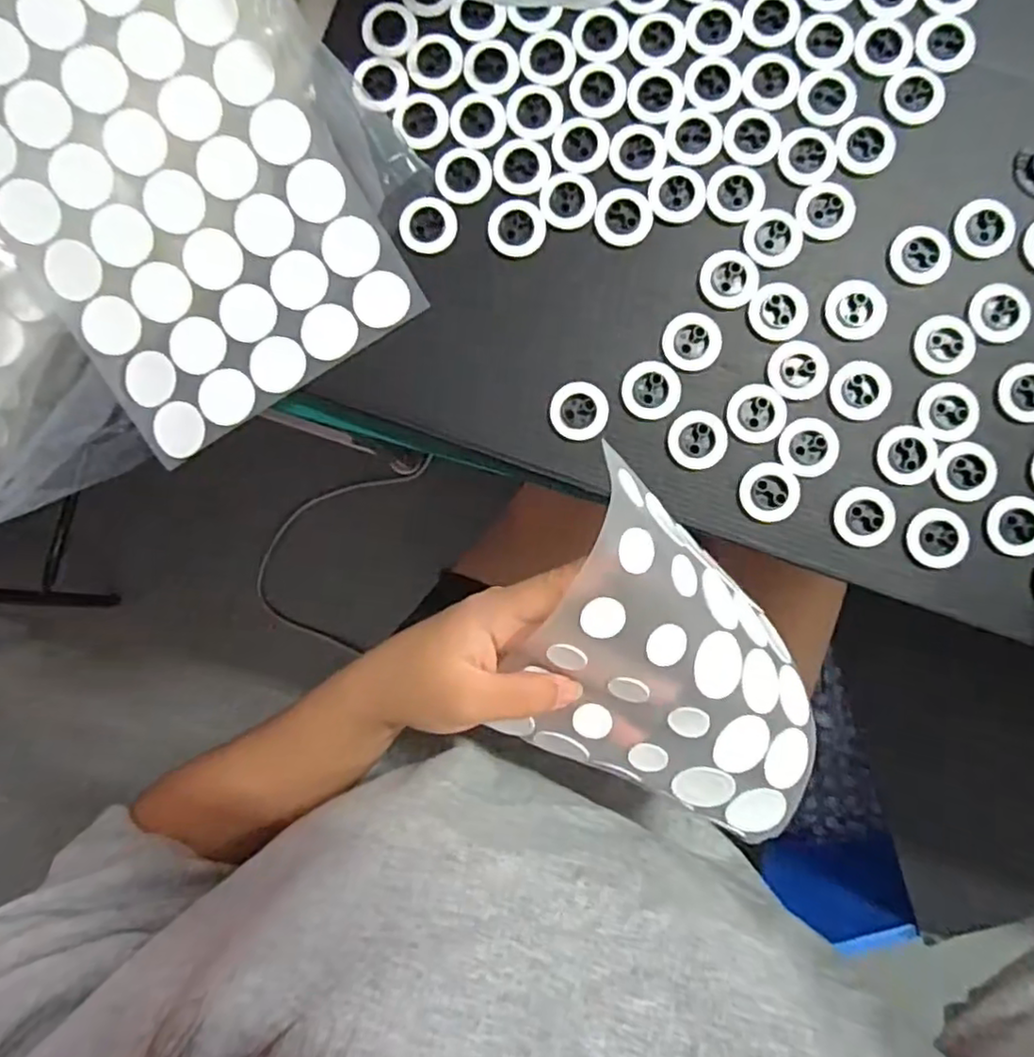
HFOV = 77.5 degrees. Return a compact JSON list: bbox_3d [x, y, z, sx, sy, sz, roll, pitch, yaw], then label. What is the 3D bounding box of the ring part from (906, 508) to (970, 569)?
[{"bbox_3d":[0.204,0.005,0.310,0.027,0.004,0.028,0,87,2],"label":"ring part"}]

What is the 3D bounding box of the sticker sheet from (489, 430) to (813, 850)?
[{"bbox_3d":[0.079,0.065,0.295,0.150,0.038,0.138,21,108,-13],"label":"sticker sheet"}]

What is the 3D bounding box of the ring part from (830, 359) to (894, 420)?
[{"bbox_3d":[0.168,-0.068,0.313,0.028,0.004,0.028,0,87,2],"label":"ring part"}]

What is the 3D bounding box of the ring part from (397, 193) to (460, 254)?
[{"bbox_3d":[-0.044,-0.151,0.321,0.026,0.005,0.028,0,87,2],"label":"ring part"}]

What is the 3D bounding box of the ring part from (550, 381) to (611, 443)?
[{"bbox_3d":[0.031,-0.058,0.317,0.028,0.004,0.028,0,87,2],"label":"ring part"}]

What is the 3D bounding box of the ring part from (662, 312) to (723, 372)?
[{"bbox_3d":[0.086,-0.092,0.317,0.029,0.004,0.027,0,87,2],"label":"ring part"}]

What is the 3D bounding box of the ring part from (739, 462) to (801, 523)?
[{"bbox_3d":[0.124,-0.018,0.314,0.028,0.004,0.028,0,87,2],"label":"ring part"}]

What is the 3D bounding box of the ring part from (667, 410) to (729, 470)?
[{"bbox_3d":[0.089,-0.043,0.316,0.028,0.004,0.029,0,87,2],"label":"ring part"}]

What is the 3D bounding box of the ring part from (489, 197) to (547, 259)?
[{"bbox_3d":[0.000,-0.150,0.320,0.028,0.004,0.027,5,88,3],"label":"ring part"}]

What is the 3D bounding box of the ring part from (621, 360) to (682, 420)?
[{"bbox_3d":[0.066,-0.068,0.317,0.028,0.004,0.027,32,89,3],"label":"ring part"}]

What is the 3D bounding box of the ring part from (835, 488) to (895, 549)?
[{"bbox_3d":[0.169,-0.006,0.312,0.028,0.004,0.028,0,87,2],"label":"ring part"}]

